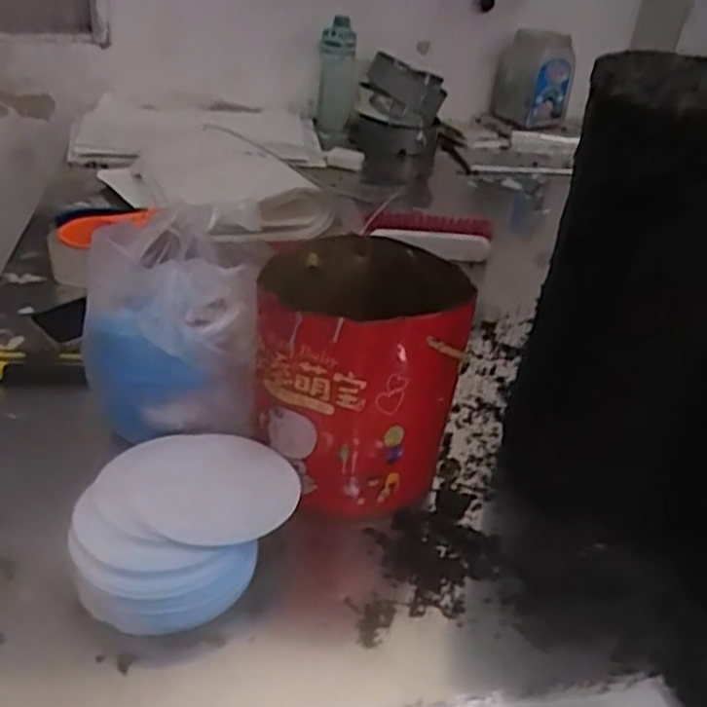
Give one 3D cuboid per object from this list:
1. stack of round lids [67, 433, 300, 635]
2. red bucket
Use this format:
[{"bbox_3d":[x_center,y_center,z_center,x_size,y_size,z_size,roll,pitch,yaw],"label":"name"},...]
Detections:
[{"bbox_3d":[-0.123,0.126,0.553,0.141,0.054,0.165,14,34,15],"label":"stack of round lids"},{"bbox_3d":[0.003,0.020,0.632,0.159,0.185,0.159,3,32,-2],"label":"red bucket"}]

